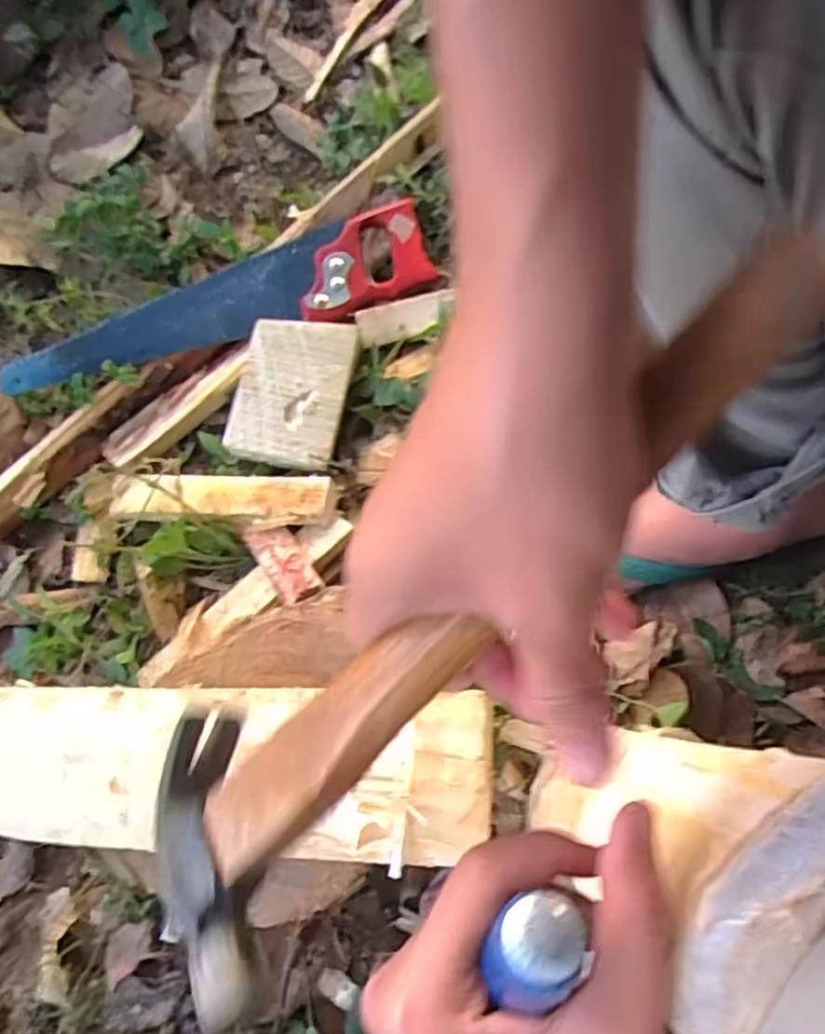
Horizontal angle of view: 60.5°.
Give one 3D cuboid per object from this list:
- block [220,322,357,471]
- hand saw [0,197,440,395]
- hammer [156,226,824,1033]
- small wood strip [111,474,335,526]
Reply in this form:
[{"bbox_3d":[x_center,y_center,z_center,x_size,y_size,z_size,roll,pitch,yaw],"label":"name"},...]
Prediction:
[{"bbox_3d":[-0.106,-0.113,0.626,0.091,0.031,0.129,11,74,7],"label":"block"},{"bbox_3d":[-0.179,-0.191,0.665,0.408,0.029,0.099,-24,73,-4],"label":"hand saw"},{"bbox_3d":[0.016,0.035,0.216,0.276,0.029,0.083,-46,51,14],"label":"hammer"},{"bbox_3d":[-0.169,-0.016,0.619,0.205,0.016,0.042,2,71,14],"label":"small wood strip"}]

